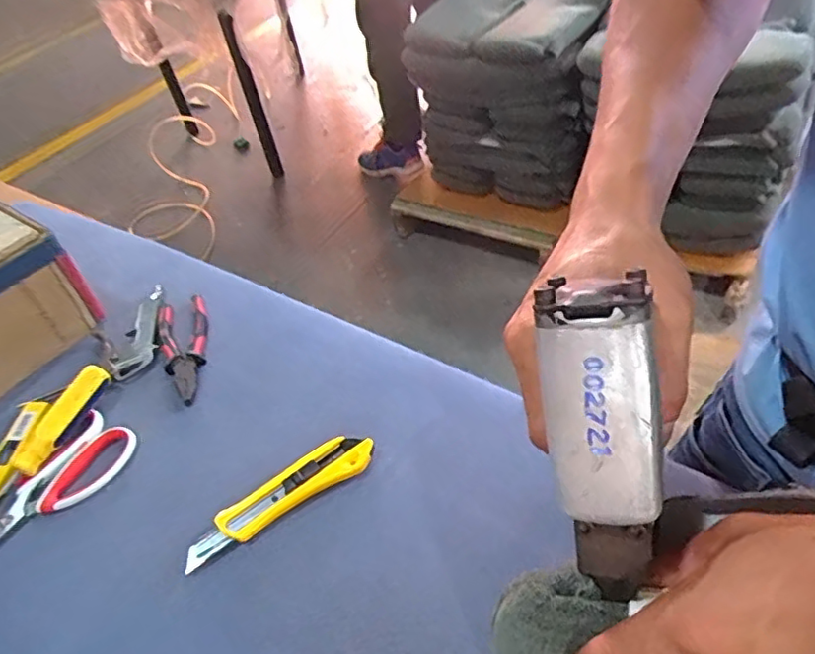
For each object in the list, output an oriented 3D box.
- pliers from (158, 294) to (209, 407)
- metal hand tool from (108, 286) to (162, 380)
[{"bbox_3d":[-0.233,0.020,0.632,0.053,0.021,0.142,-20,46,-8],"label":"pliers"},{"bbox_3d":[-0.298,0.004,0.661,0.046,0.016,0.128,-10,44,-6],"label":"metal hand tool"}]

